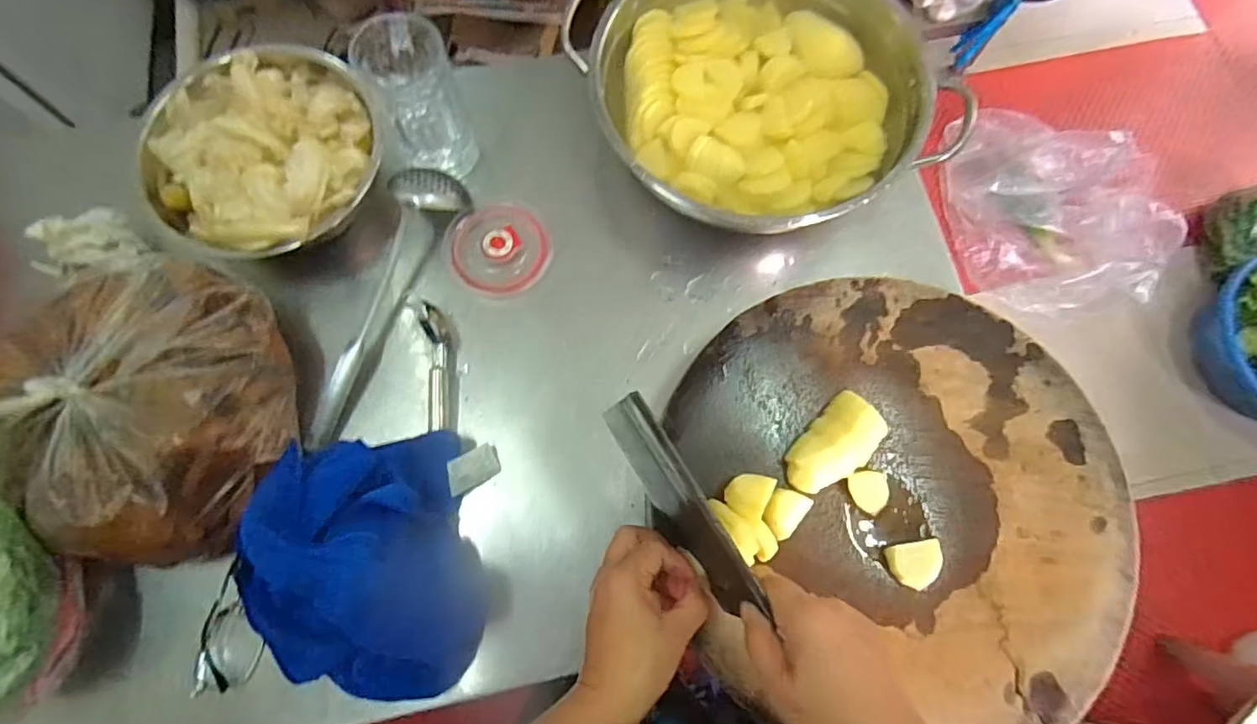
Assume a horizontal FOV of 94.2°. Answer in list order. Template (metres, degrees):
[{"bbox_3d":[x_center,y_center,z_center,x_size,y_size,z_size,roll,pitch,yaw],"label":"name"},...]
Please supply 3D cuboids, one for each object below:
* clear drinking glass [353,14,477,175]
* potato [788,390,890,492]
[{"bbox_3d":[-0.194,-0.238,0.535,0.081,0.109,0.089,-13,75,-5],"label":"clear drinking glass"},{"bbox_3d":[0.167,0.069,0.470,0.047,0.030,0.084,42,78,10],"label":"potato"}]

